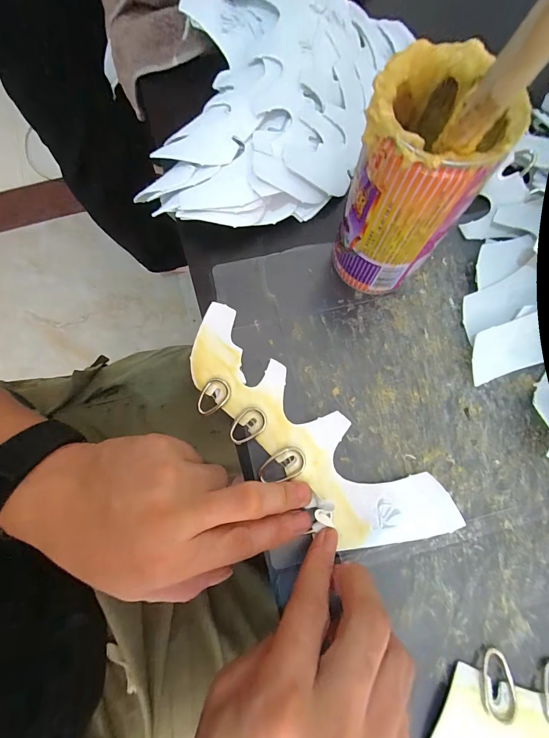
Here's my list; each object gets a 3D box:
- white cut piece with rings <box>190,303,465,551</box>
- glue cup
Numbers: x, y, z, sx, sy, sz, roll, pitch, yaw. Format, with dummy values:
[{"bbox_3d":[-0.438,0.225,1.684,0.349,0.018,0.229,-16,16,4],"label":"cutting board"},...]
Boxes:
[{"bbox_3d":[0.018,0.045,0.225,0.208,0.009,0.066,41,80,9],"label":"white cut piece with rings"},{"bbox_3d":[0.079,-0.105,0.197,0.062,0.136,0.067,0,77,0],"label":"glue cup"}]

